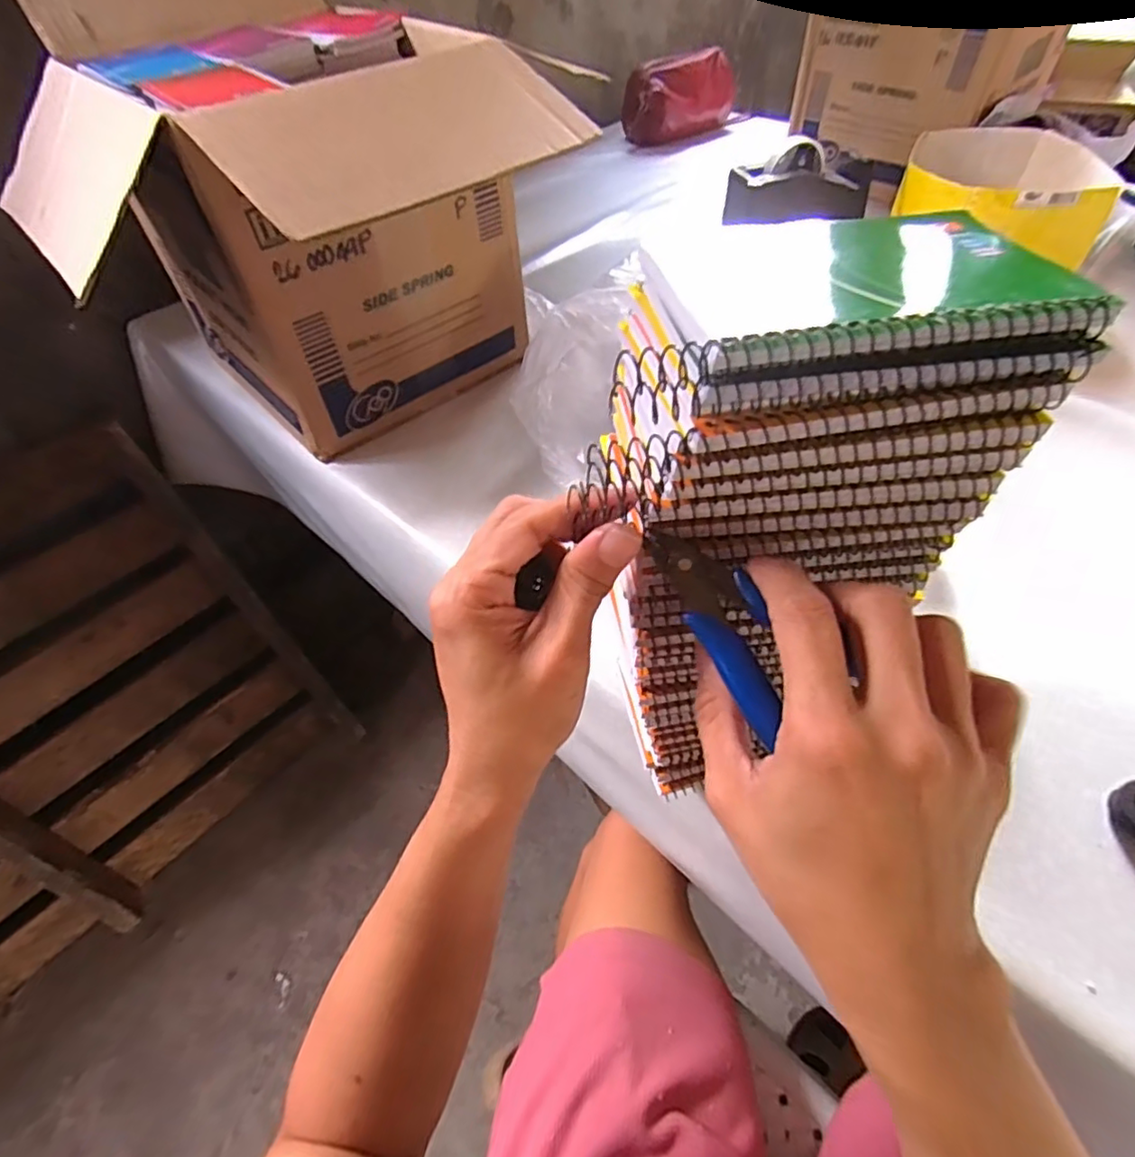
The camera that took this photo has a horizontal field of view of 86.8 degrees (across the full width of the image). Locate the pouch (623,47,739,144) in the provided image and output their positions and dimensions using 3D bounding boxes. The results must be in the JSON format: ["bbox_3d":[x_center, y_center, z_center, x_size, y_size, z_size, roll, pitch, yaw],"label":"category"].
[{"bbox_3d":[0.215,-0.933,1.163,0.218,0.112,0.109,-35,57,-22],"label":"pouch"}]

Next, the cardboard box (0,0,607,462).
[{"bbox_3d":[-0.264,-0.362,0.564,0.374,0.370,0.475,-37,57,-23],"label":"cardboard box"}]

